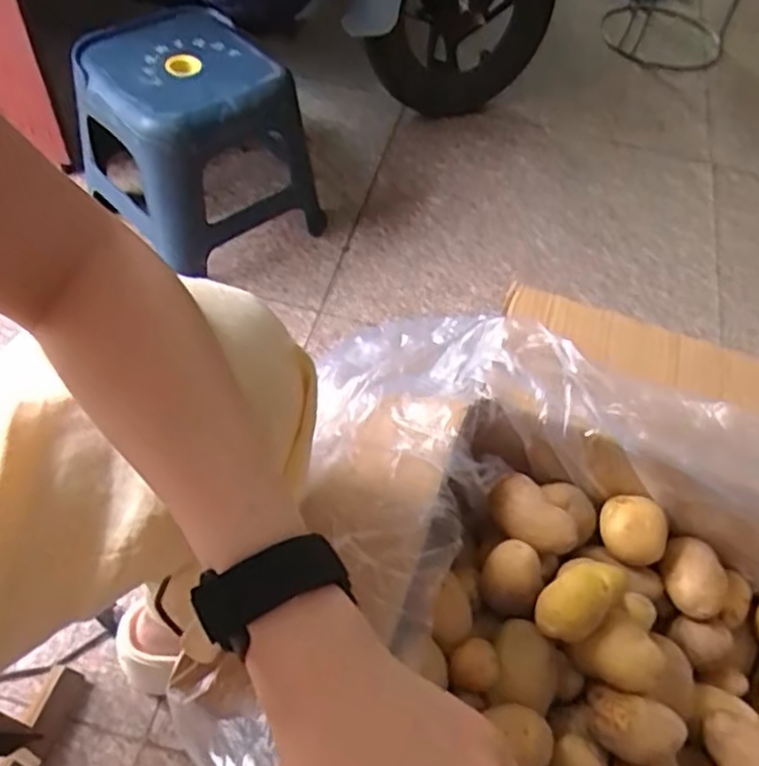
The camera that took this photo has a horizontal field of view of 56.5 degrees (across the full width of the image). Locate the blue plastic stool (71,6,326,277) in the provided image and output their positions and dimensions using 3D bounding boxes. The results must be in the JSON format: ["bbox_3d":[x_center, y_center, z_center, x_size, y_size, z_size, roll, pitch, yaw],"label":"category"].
[{"bbox_3d":[-0.262,-0.338,1.015,0.274,0.260,0.229,34,58,20],"label":"blue plastic stool"}]

